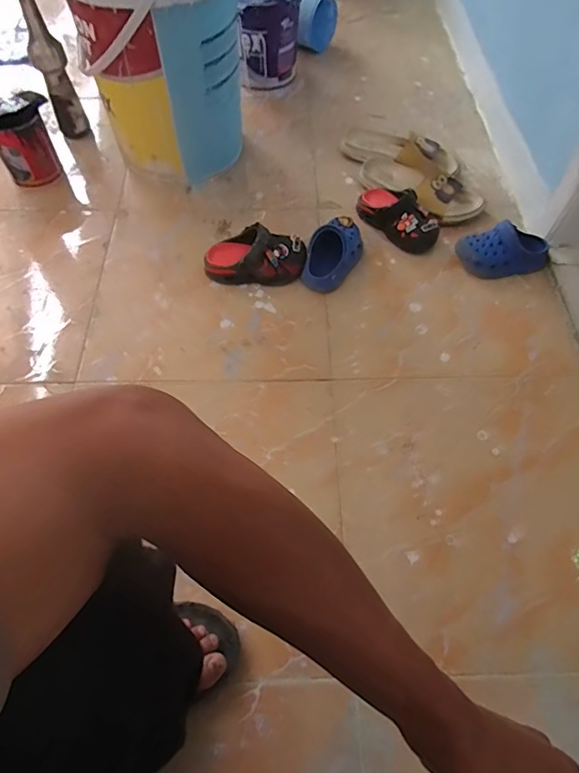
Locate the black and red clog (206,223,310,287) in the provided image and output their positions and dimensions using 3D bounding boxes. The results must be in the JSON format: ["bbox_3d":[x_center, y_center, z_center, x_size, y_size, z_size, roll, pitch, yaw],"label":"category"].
[{"bbox_3d":[-0.061,-0.231,0.845,0.176,0.071,0.077,2,60,1],"label":"black and red clog"}]

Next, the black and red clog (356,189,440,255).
[{"bbox_3d":[0.209,-0.330,0.903,0.077,0.073,0.179,-34,66,-18],"label":"black and red clog"}]

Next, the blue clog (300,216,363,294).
[{"bbox_3d":[0.081,-0.244,0.855,0.080,0.065,0.151,28,64,15],"label":"blue clog"}]

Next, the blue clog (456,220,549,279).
[{"bbox_3d":[0.390,-0.244,0.857,0.164,0.062,0.077,-4,60,-3],"label":"blue clog"}]

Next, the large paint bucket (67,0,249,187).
[{"bbox_3d":[-0.234,-0.649,0.915,0.296,0.371,0.349,-7,60,-4],"label":"large paint bucket"}]

